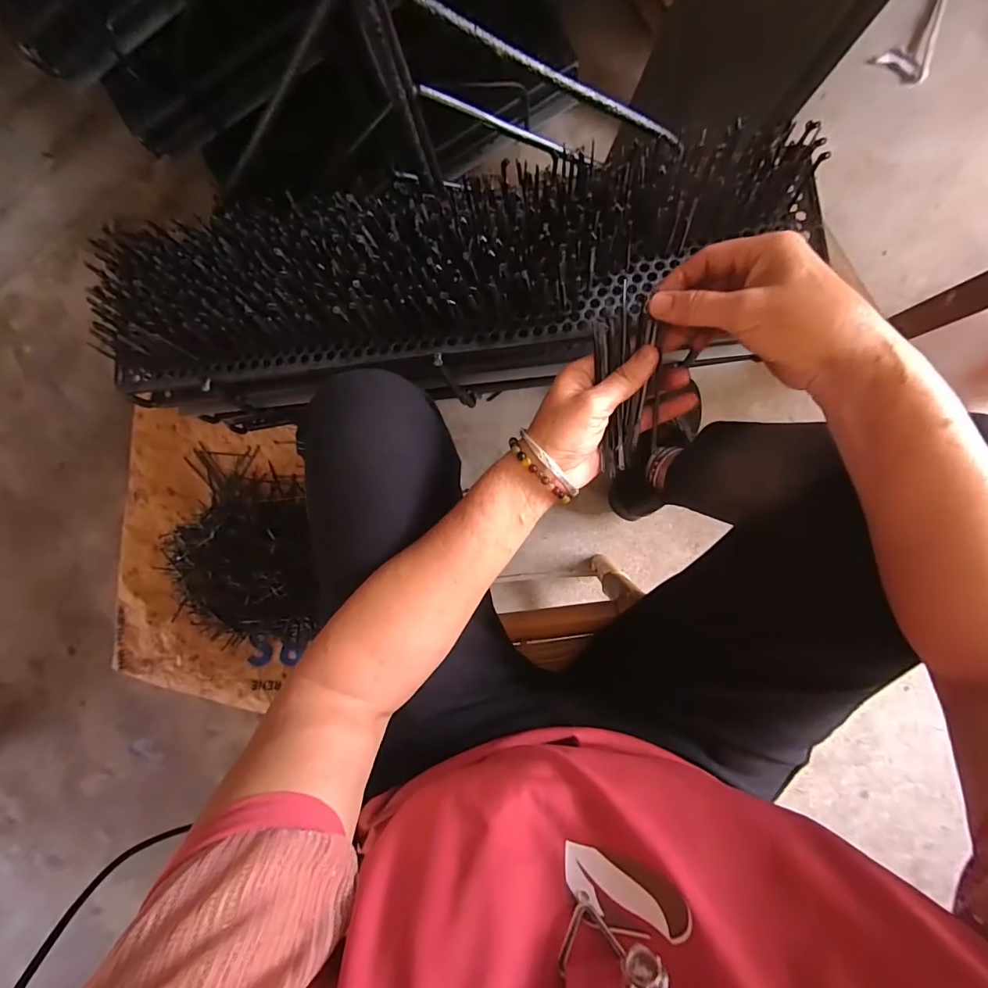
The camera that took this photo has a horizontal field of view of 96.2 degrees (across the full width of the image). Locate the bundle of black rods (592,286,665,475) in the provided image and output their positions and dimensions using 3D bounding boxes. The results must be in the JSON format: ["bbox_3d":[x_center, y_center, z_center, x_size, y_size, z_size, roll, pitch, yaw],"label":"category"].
[{"bbox_3d":[0.094,-0.080,0.316,0.042,0.018,0.129,-1,95,6],"label":"bundle of black rods"}]

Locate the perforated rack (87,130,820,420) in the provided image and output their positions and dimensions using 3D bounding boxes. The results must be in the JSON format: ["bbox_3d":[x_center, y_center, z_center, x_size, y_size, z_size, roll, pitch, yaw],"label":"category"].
[{"bbox_3d":[-0.046,-0.170,0.374,0.589,0.092,0.150,-5,91,6],"label":"perforated rack"}]

